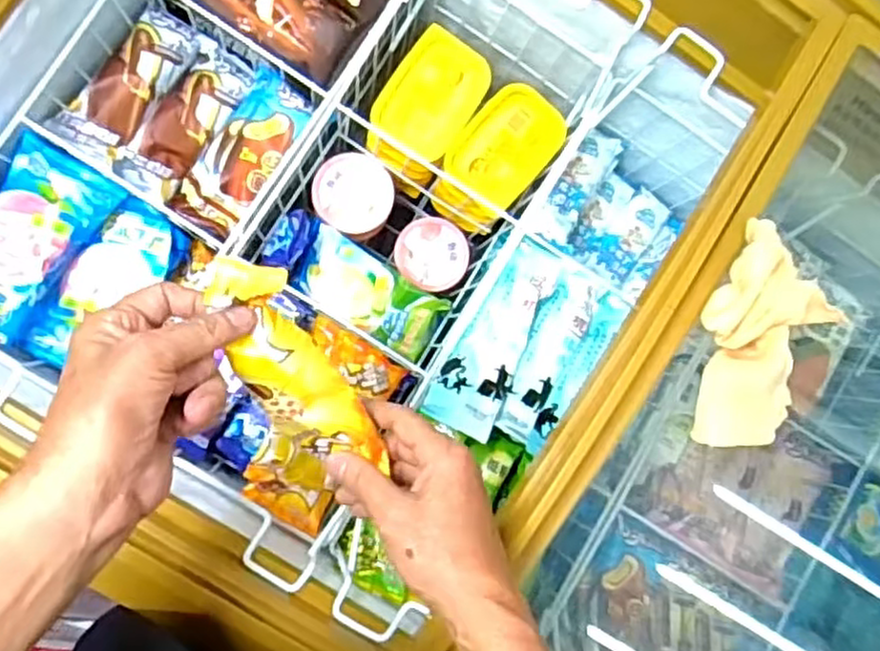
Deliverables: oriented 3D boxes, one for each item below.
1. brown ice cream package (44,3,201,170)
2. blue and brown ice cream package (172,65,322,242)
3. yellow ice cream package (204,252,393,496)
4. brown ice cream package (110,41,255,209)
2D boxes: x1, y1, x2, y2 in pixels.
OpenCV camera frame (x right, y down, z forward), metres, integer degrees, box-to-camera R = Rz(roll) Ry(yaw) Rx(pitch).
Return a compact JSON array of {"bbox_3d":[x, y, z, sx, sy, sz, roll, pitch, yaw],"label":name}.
[{"bbox_3d":[-0.296,-0.230,0.702,0.062,0.023,0.158,35,83,-6],"label":"brown ice cream package"},{"bbox_3d":[-0.189,-0.167,0.698,0.166,0.097,0.037,-57,136,-7],"label":"blue and brown ice cream package"},{"bbox_3d":[-0.091,0.034,0.440,0.069,0.017,0.162,-26,123,-9],"label":"yellow ice cream package"},{"bbox_3d":[-0.248,-0.199,0.721,0.058,0.022,0.161,32,83,-6],"label":"brown ice cream package"}]

